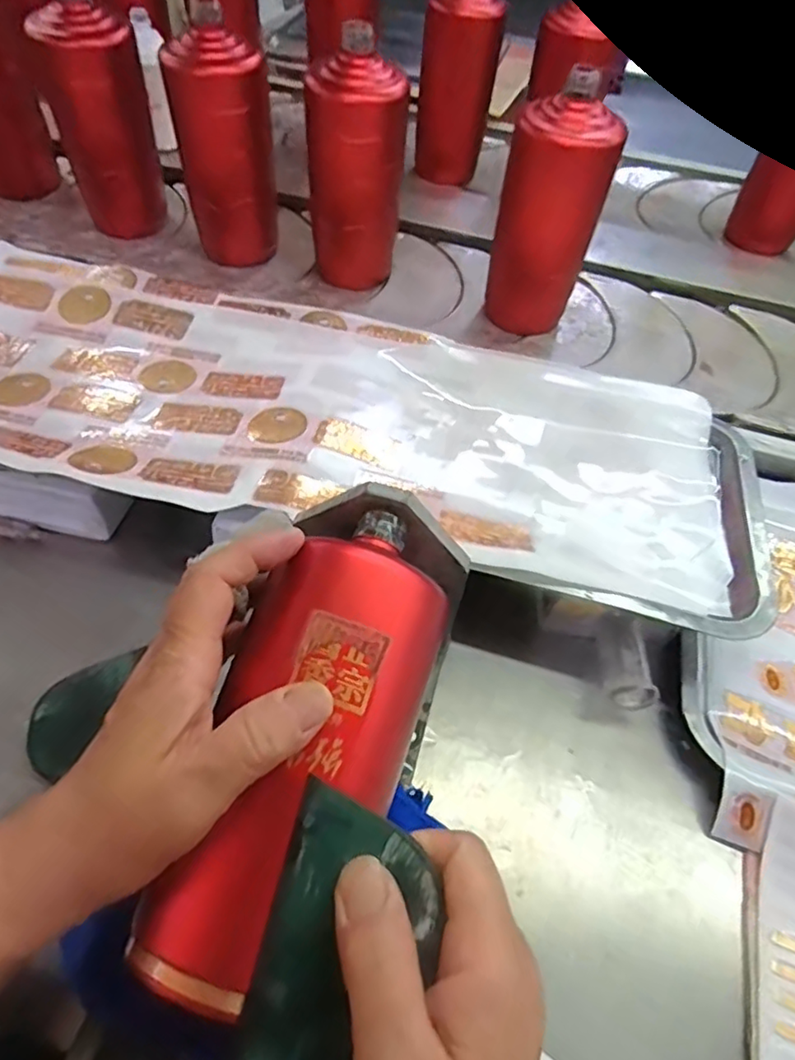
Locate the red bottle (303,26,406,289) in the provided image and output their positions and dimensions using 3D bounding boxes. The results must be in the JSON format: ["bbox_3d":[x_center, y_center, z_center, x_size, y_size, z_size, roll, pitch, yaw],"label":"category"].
[{"bbox_3d":[-0.034,-0.307,0.526,0.063,0.190,0.057,-36,65,-25],"label":"red bottle"}]

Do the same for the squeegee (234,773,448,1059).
[{"bbox_3d":[-0.017,0.139,0.197,0.055,0.004,0.093,14,71,7],"label":"squeegee"}]

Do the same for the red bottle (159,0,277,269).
[{"bbox_3d":[-0.152,-0.331,0.537,0.068,0.179,0.058,15,54,5],"label":"red bottle"}]

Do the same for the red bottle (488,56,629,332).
[{"bbox_3d":[0.123,-0.259,0.511,0.066,0.191,0.060,40,62,21],"label":"red bottle"}]

